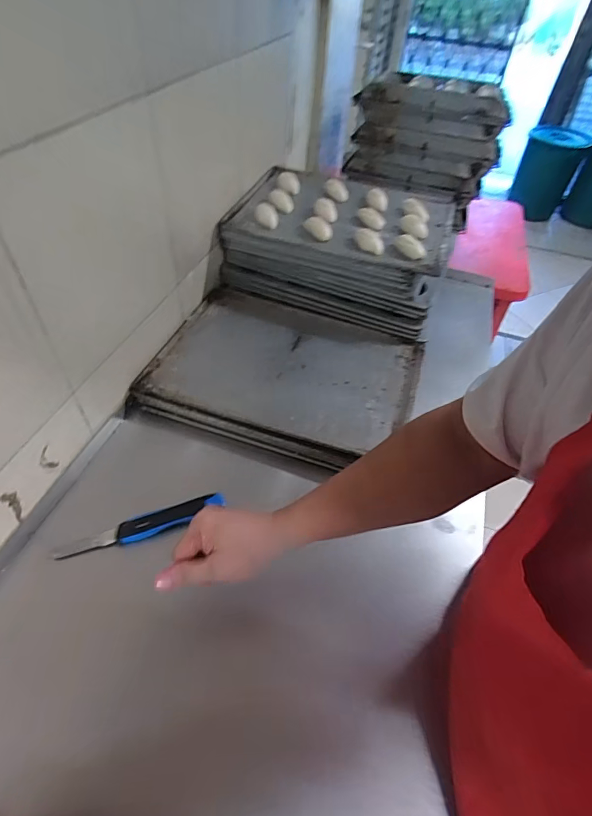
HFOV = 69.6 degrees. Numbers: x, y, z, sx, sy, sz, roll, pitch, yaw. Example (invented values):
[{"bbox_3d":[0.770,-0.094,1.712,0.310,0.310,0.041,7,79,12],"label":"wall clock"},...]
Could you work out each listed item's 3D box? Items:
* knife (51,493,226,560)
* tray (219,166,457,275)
[{"bbox_3d":[-0.213,0.166,0.597,0.226,0.012,0.035,-15,53,-16],"label":"knife"},{"bbox_3d":[0.109,-0.418,0.902,0.430,0.045,0.311,17,51,10],"label":"tray"}]

